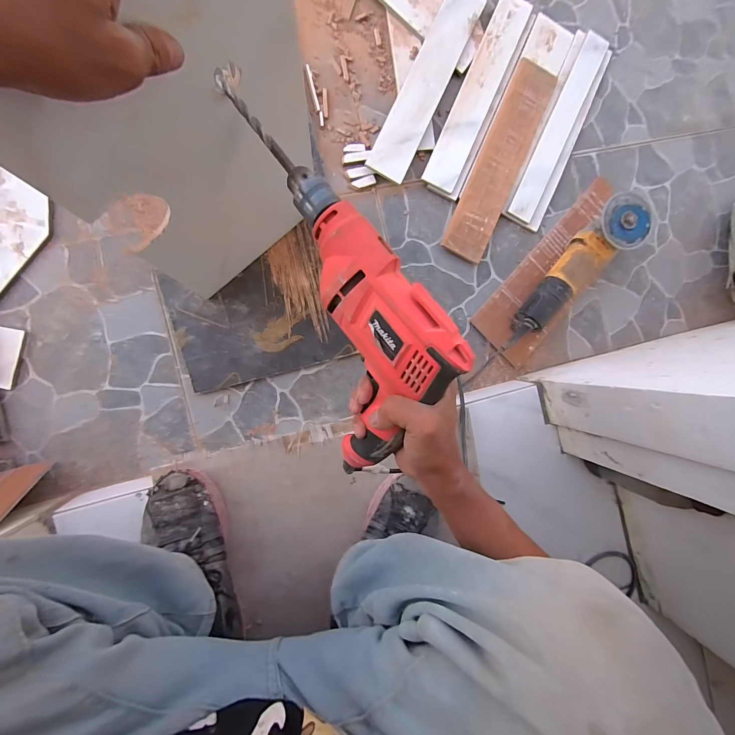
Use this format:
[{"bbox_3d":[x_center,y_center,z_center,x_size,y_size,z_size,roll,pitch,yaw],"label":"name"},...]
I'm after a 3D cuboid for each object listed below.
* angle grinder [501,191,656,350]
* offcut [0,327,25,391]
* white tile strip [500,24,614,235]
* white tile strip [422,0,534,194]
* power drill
[{"bbox_3d":[0.369,-0.153,0.628,0.095,0.103,0.329,37,86,-7],"label":"angle grinder"},{"bbox_3d":[-0.577,-0.016,0.546,0.046,0.006,0.094,10,88,-27],"label":"offcut"},{"bbox_3d":[0.368,-0.454,0.667,0.083,0.015,0.392,25,87,-8],"label":"white tile strip"},{"bbox_3d":[0.204,-0.506,0.636,0.065,0.014,0.386,24,87,-8],"label":"white tile strip"},{"bbox_3d":[-0.024,-0.079,0.298,0.116,0.102,0.342,-25,95,-7],"label":"power drill"}]

